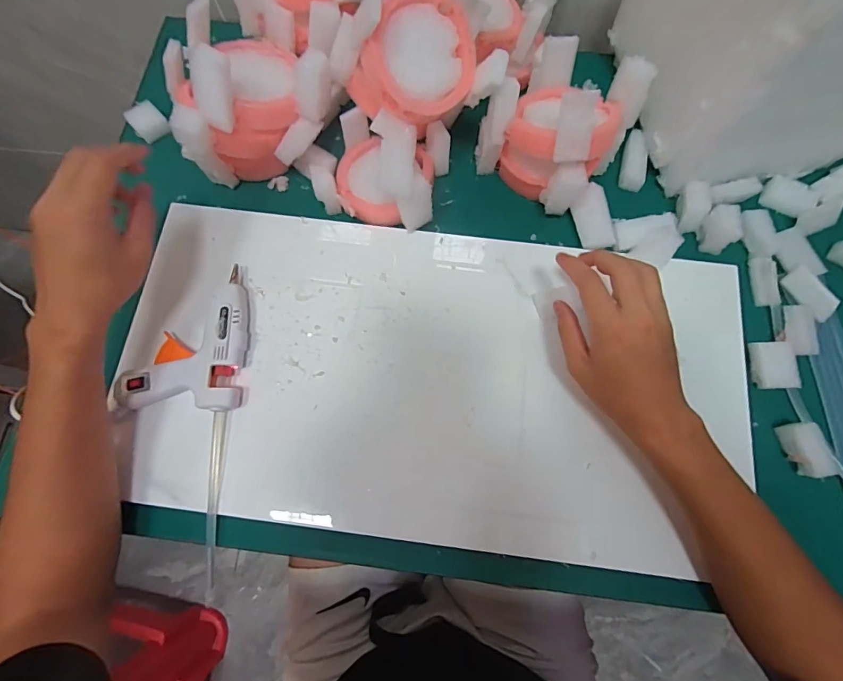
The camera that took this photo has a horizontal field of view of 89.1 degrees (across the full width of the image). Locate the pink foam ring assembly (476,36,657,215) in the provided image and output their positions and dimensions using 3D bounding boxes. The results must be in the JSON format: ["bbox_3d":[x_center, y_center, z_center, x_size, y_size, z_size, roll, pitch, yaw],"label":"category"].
[{"bbox_3d":[0.135,-0.215,0.420,0.118,0.109,0.116,41,78,11],"label":"pink foam ring assembly"}]

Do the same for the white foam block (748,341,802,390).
[{"bbox_3d":[0.330,0.024,0.402,0.030,0.021,0.045,5,74,1],"label":"white foam block"}]

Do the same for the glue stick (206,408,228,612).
[{"bbox_3d":[-0.182,0.141,0.371,0.012,0.014,0.156,-2,74,-1],"label":"glue stick"}]

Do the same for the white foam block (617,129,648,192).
[{"bbox_3d":[0.231,-0.197,0.467,0.021,0.023,0.069,9,74,3],"label":"white foam block"}]

